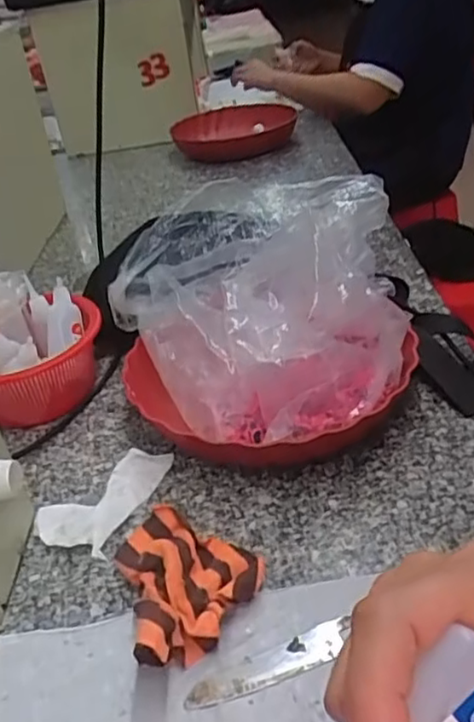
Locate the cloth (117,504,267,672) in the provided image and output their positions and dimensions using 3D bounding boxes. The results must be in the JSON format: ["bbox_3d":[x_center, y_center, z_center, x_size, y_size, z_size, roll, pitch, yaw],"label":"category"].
[{"bbox_3d":[-0.029,0.133,0.409,0.085,0.038,0.116,-16,34,-11],"label":"cloth"}]

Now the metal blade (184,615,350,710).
[{"bbox_3d":[0.018,0.173,0.369,0.121,0.004,0.023,-16,36,-11],"label":"metal blade"}]

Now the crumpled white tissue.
[{"bbox_3d":[-0.104,0.102,0.494,0.069,0.016,0.099,8,37,24],"label":"crumpled white tissue"}]

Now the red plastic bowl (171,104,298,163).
[{"bbox_3d":[-0.003,-0.445,1.249,0.231,0.062,0.226,-5,33,3],"label":"red plastic bowl"}]

